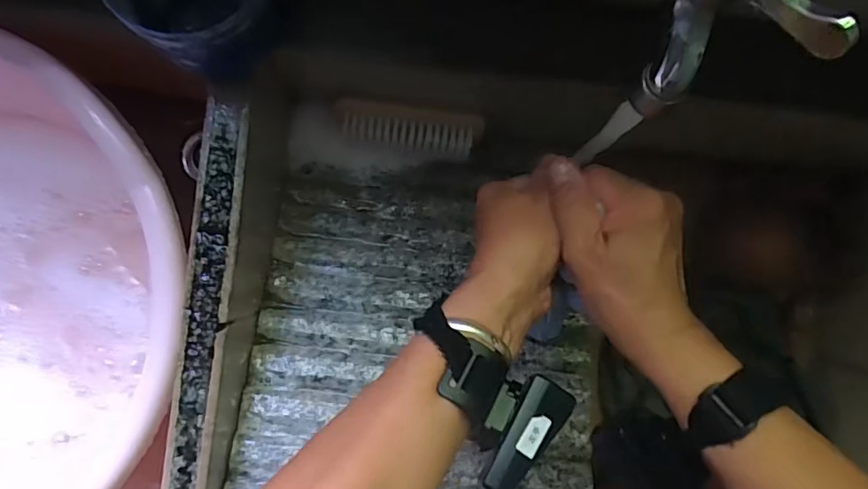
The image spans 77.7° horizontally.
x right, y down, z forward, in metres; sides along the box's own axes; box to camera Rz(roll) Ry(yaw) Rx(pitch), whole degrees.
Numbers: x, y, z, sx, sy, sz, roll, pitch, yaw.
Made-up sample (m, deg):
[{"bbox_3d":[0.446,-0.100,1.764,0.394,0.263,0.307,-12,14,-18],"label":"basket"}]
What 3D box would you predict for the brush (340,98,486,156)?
[{"bbox_3d":[-0.021,-0.110,0.495,0.128,0.033,0.045,6,130,-4],"label":"brush"}]

